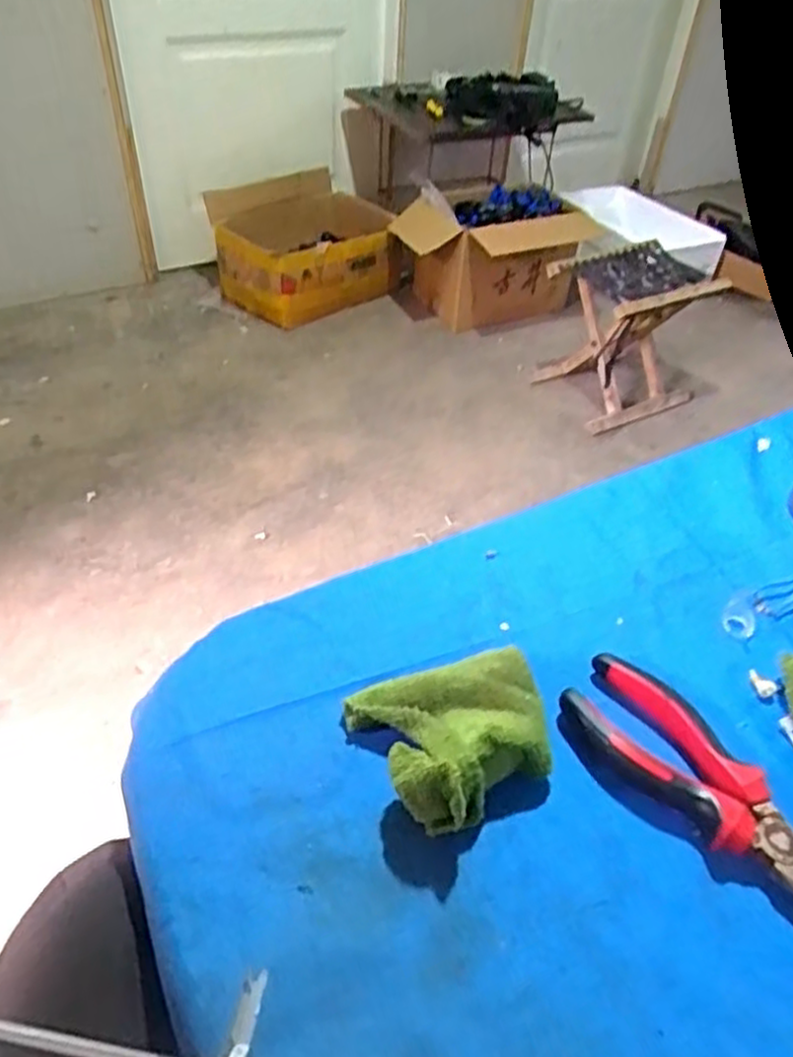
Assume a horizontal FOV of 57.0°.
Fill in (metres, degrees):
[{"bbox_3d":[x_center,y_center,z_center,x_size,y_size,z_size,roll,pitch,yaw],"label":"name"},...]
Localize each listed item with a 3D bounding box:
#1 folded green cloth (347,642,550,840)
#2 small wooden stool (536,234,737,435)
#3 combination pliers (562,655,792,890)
[{"bbox_3d":[0.030,0.098,0.362,0.090,0.040,0.085,-17,47,-20],"label":"folded green cloth"},{"bbox_3d":[0.531,-0.470,1.727,0.320,0.303,0.292,-19,47,-22],"label":"small wooden stool"},{"bbox_3d":[0.154,0.125,0.360,0.055,0.023,0.155,-29,52,-29],"label":"combination pliers"}]

